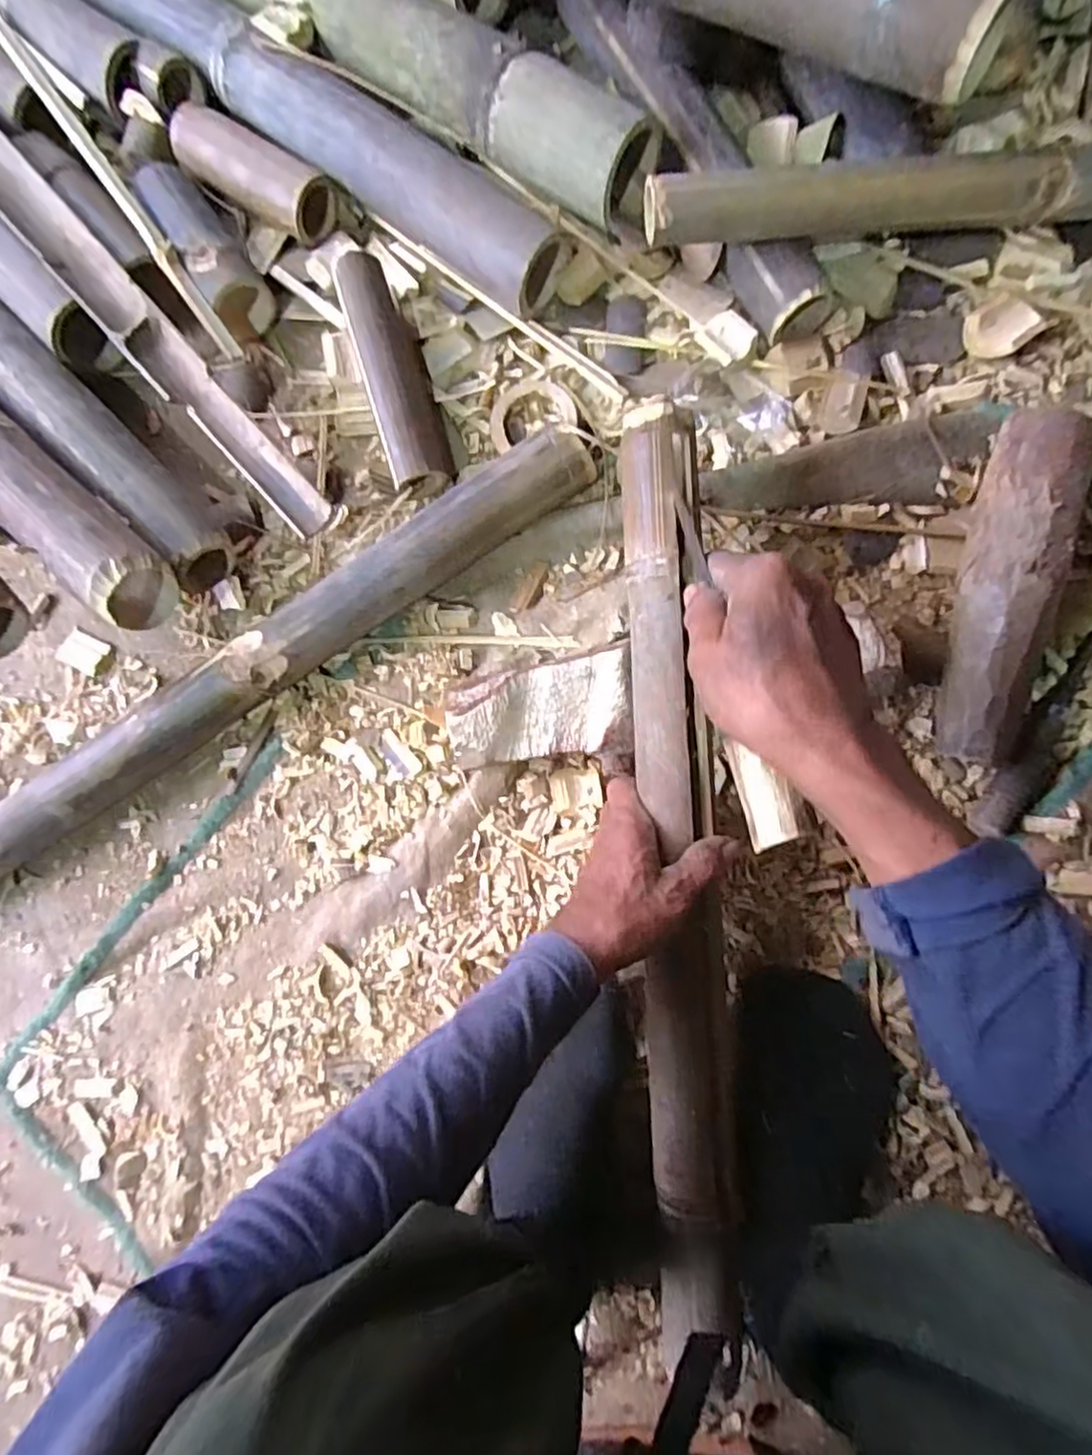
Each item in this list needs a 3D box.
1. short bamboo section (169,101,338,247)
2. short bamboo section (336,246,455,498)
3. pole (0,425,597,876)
[{"bbox_3d":[-0.263,-0.491,0.603,0.144,0.050,0.056,31,88,8],"label":"short bamboo section"},{"bbox_3d":[-0.126,-0.296,0.571,0.049,0.050,0.203,-16,83,4],"label":"short bamboo section"},{"bbox_3d":[-0.240,-0.040,0.548,0.638,0.062,0.052,-33,82,2],"label":"pole"}]

